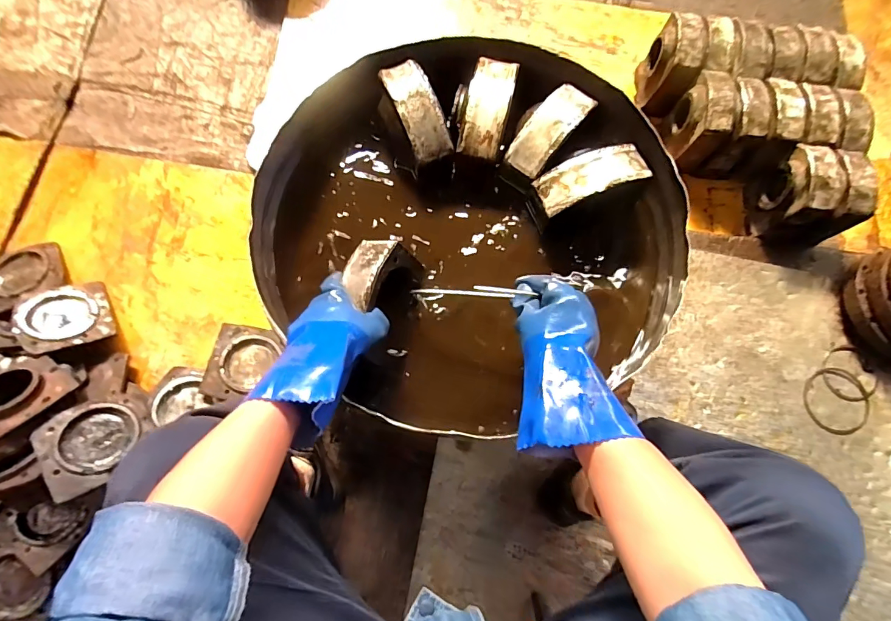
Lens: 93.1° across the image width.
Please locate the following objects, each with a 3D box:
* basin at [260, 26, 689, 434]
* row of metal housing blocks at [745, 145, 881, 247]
[{"bbox_3d":[0.038,-0.116,0.612,0.572,0.130,0.549,1,77,-3],"label":"basin"},{"bbox_3d":[0.804,-0.250,0.943,0.128,0.165,0.146,8,74,3],"label":"row of metal housing blocks"}]

